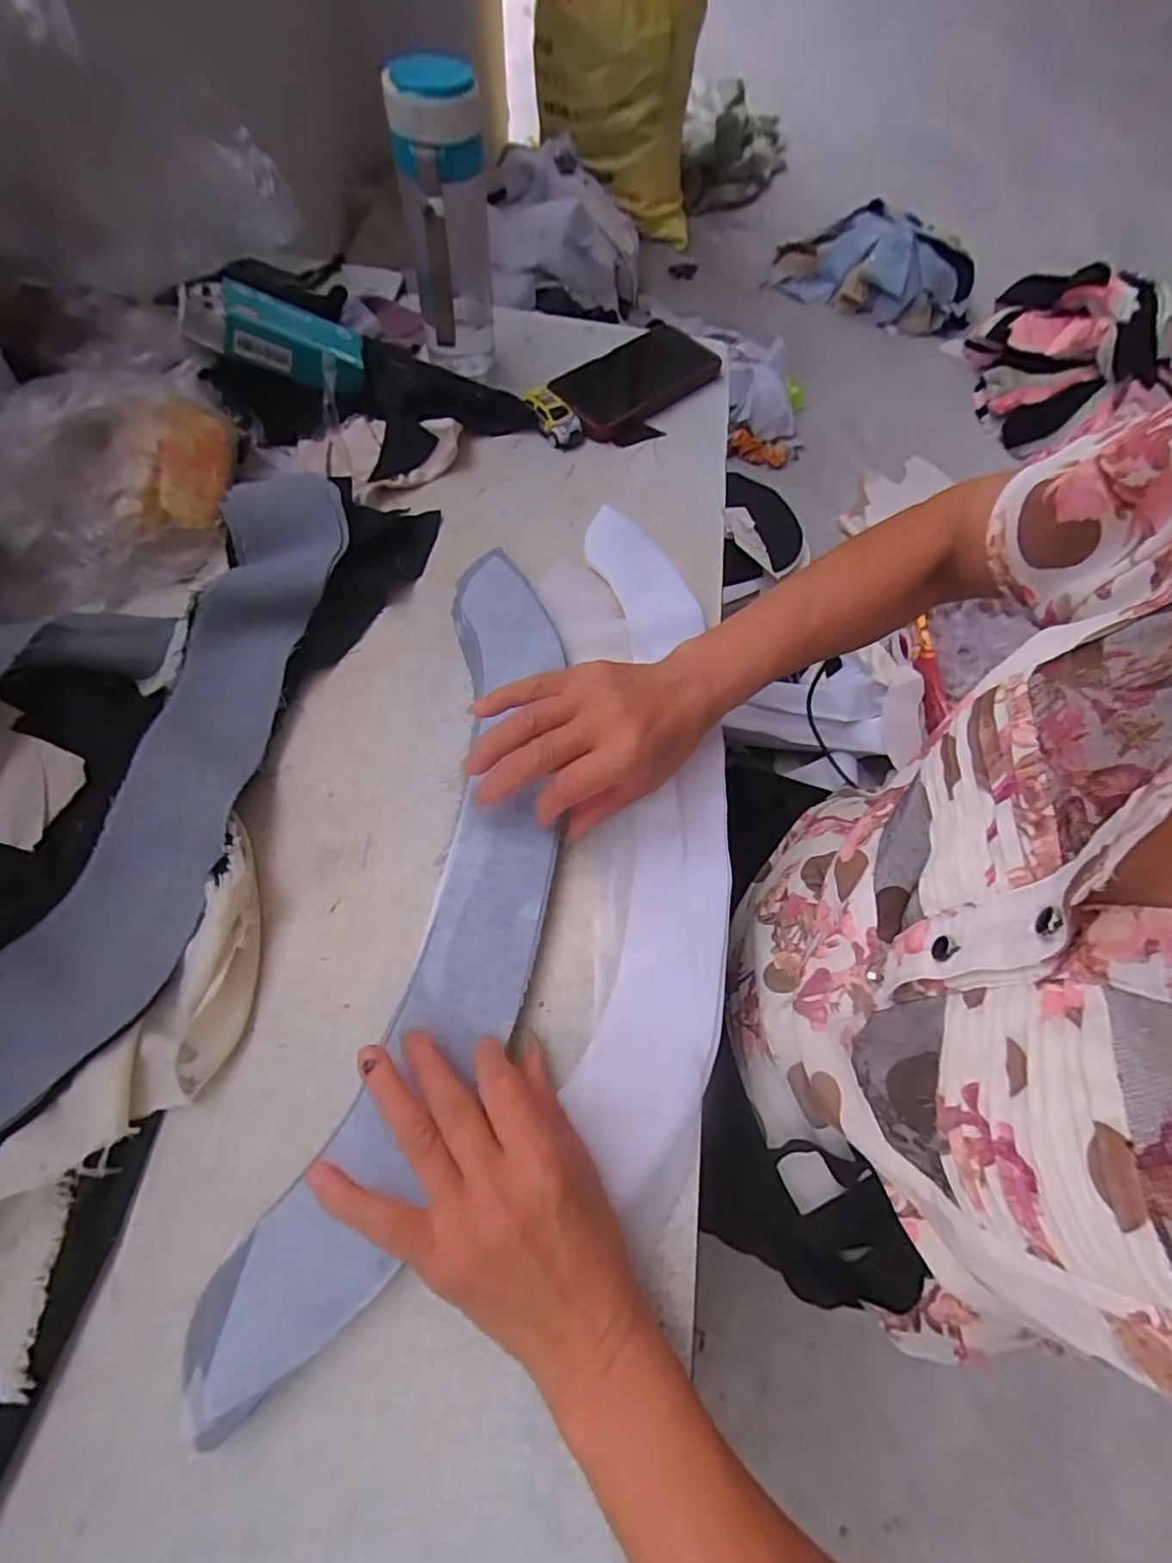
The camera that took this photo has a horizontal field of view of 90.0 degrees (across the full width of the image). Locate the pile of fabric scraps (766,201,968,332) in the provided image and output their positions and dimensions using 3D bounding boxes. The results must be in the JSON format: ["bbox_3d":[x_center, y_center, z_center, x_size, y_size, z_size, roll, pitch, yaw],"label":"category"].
[{"bbox_3d":[0.678,-1.212,1.372,0.457,0.130,0.292,22,66,6],"label":"pile of fabric scraps"}]

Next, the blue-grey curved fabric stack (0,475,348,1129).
[{"bbox_3d":[-0.235,-0.031,0.351,0.080,0.021,0.412,14,65,-11],"label":"blue-grey curved fabric stack"}]

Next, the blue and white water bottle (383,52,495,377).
[{"bbox_3d":[-0.111,-0.433,0.471,0.070,0.184,0.080,-7,67,-7],"label":"blue and white water bottle"}]

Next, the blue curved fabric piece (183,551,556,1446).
[{"bbox_3d":[-0.075,0.055,0.337,0.103,0.013,0.463,11,65,2],"label":"blue curved fabric piece"}]

